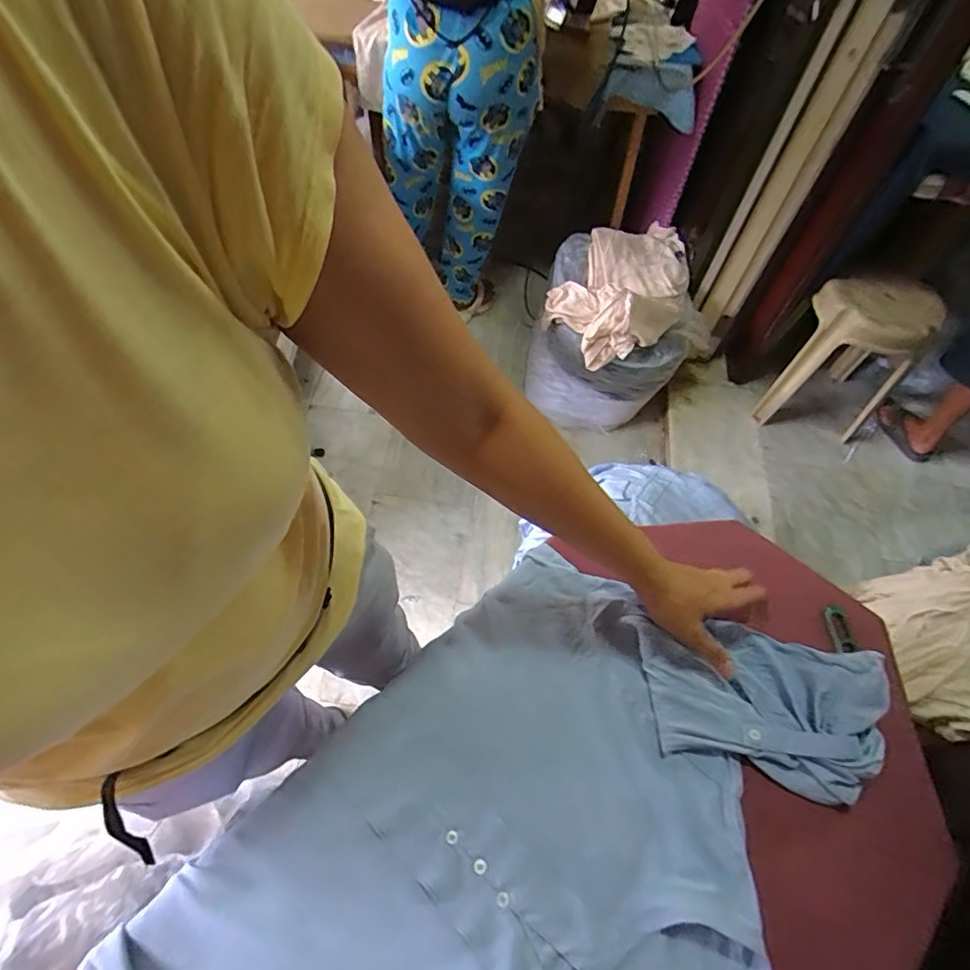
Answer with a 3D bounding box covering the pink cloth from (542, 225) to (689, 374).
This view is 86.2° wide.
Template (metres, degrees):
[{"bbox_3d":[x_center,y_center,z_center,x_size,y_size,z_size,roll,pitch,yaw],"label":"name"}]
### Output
[{"bbox_3d":[0.430,-0.600,1.558,0.328,0.136,0.560,31,63,13],"label":"pink cloth"}]

